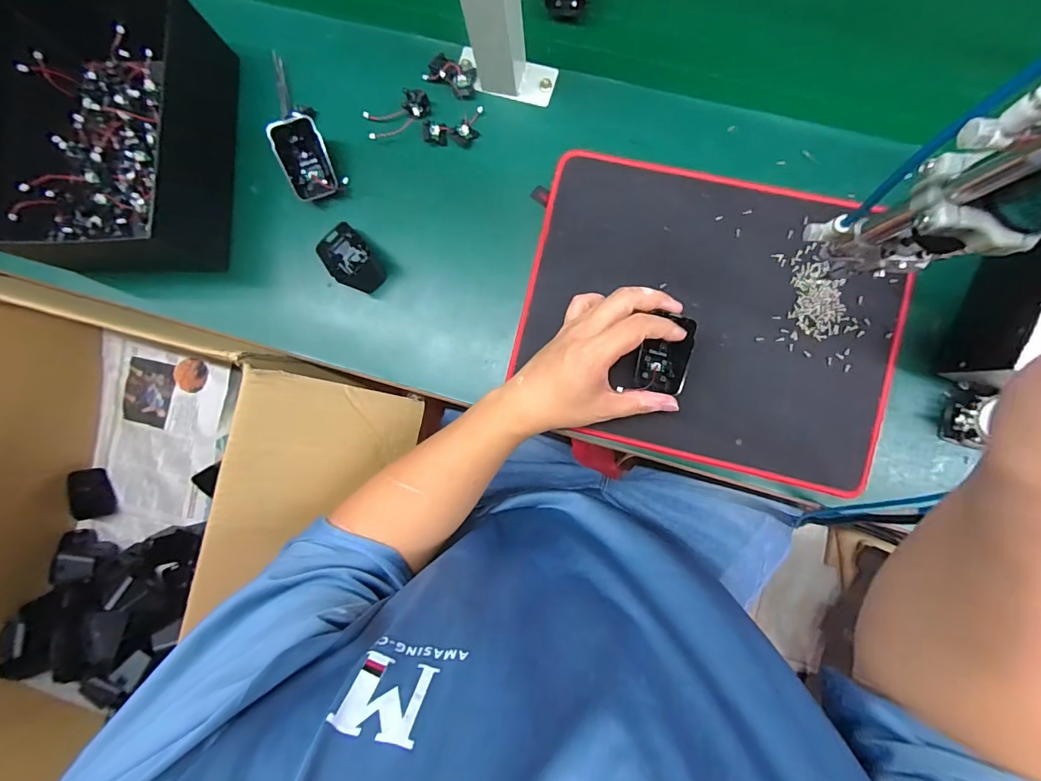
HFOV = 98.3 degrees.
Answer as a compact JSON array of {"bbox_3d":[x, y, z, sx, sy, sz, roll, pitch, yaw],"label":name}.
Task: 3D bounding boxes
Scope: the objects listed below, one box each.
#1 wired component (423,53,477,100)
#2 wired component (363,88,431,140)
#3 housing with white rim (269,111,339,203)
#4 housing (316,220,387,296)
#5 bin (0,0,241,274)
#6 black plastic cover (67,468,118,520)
[{"bbox_3d":[-0.071,-0.316,0.449,0.053,0.019,0.039,9,90,4],"label":"wired component"},{"bbox_3d":[-0.126,-0.283,0.460,0.068,0.019,0.035,-21,88,4],"label":"wired component"},{"bbox_3d":[-0.216,-0.232,0.452,0.044,0.018,0.073,-22,119,-10],"label":"housing with white rim"},{"bbox_3d":[-0.173,-0.134,0.453,0.042,0.034,0.076,-43,87,3],"label":"housing"},{"bbox_3d":[-0.404,-0.251,0.448,0.191,0.091,0.253,5,90,4],"label":"bin"},{"bbox_3d":[-0.590,0.142,0.619,0.012,0.045,0.070,6,101,28],"label":"black plastic cover"}]

